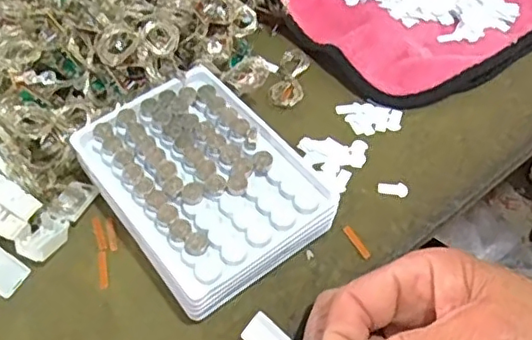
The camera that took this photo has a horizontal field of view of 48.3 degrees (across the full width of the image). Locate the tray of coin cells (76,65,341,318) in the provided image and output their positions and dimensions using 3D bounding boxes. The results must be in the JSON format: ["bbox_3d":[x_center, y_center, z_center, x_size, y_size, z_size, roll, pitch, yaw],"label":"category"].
[{"bbox_3d":[-0.037,0.006,0.333,0.097,0.033,0.134,-33,60,-20],"label":"tray of coin cells"}]

